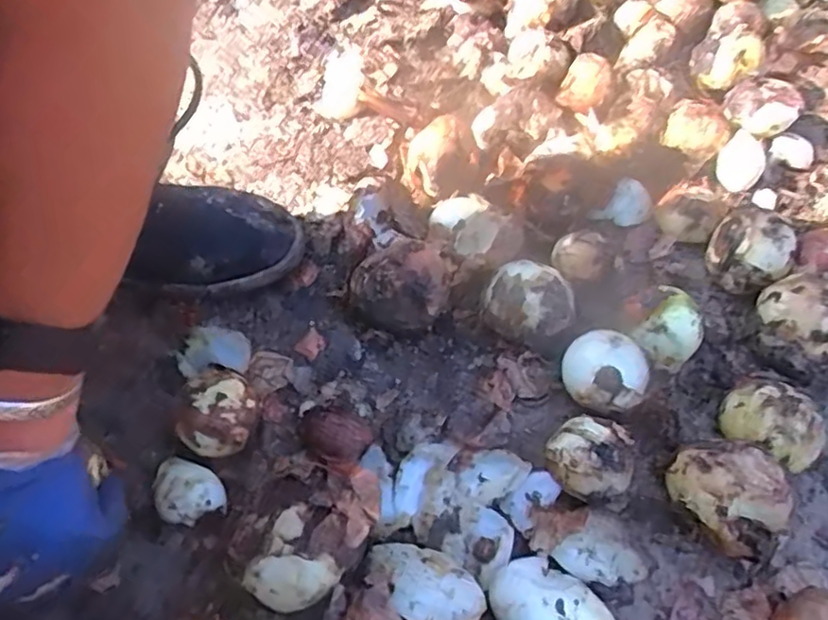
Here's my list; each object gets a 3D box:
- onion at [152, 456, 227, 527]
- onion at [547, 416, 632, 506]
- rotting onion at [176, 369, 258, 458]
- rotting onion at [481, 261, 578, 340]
[{"bbox_3d":[-0.150,0.118,0.425,0.051,0.024,0.039,38,63,22],"label":"onion"},{"bbox_3d":[0.116,0.101,0.431,0.050,0.041,0.052,1,56,-1],"label":"onion"},{"bbox_3d":[-0.129,0.074,0.437,0.047,0.047,0.051,12,56,7],"label":"rotting onion"},{"bbox_3d":[0.087,-0.003,0.497,0.068,0.047,0.062,14,56,8],"label":"rotting onion"}]

